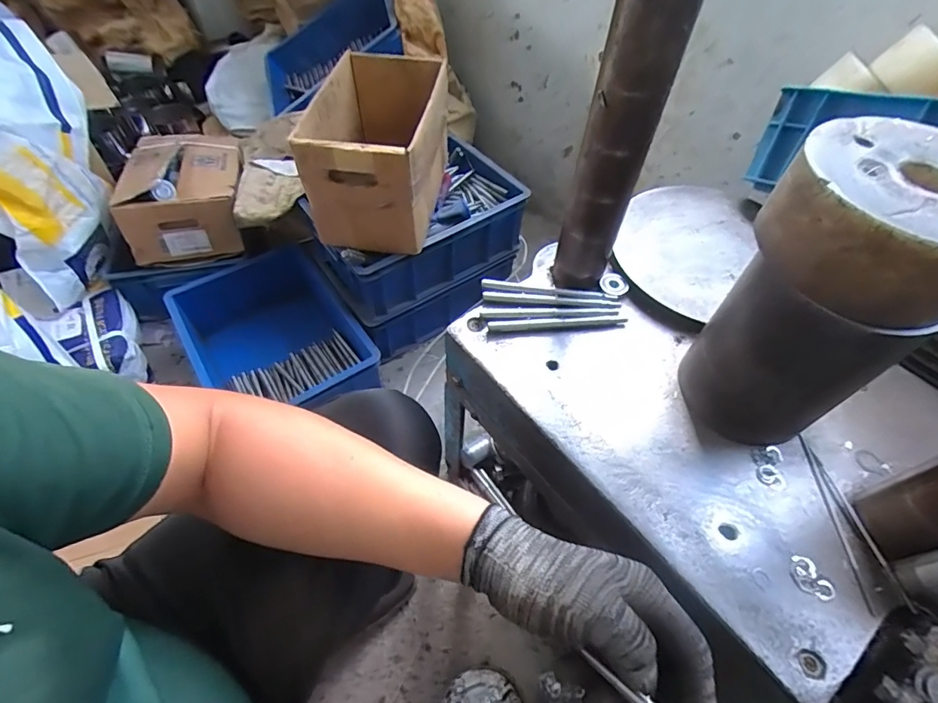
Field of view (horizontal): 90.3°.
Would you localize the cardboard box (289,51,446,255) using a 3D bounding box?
[{"bbox_3d":[-0.167,-0.375,0.868,0.223,0.206,0.332,8,54,4],"label":"cardboard box"}]

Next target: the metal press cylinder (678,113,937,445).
[{"bbox_3d":[0.294,-0.038,0.409,0.141,0.255,0.141,30,59,18],"label":"metal press cylinder"}]

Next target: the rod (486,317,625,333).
[{"bbox_3d":[0.103,-0.032,0.543,0.160,0.010,0.014,-2,54,-4],"label":"rod"}]

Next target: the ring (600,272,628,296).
[{"bbox_3d":[0.181,-0.083,0.581,0.037,0.007,0.031,-30,61,-21],"label":"ring"}]

